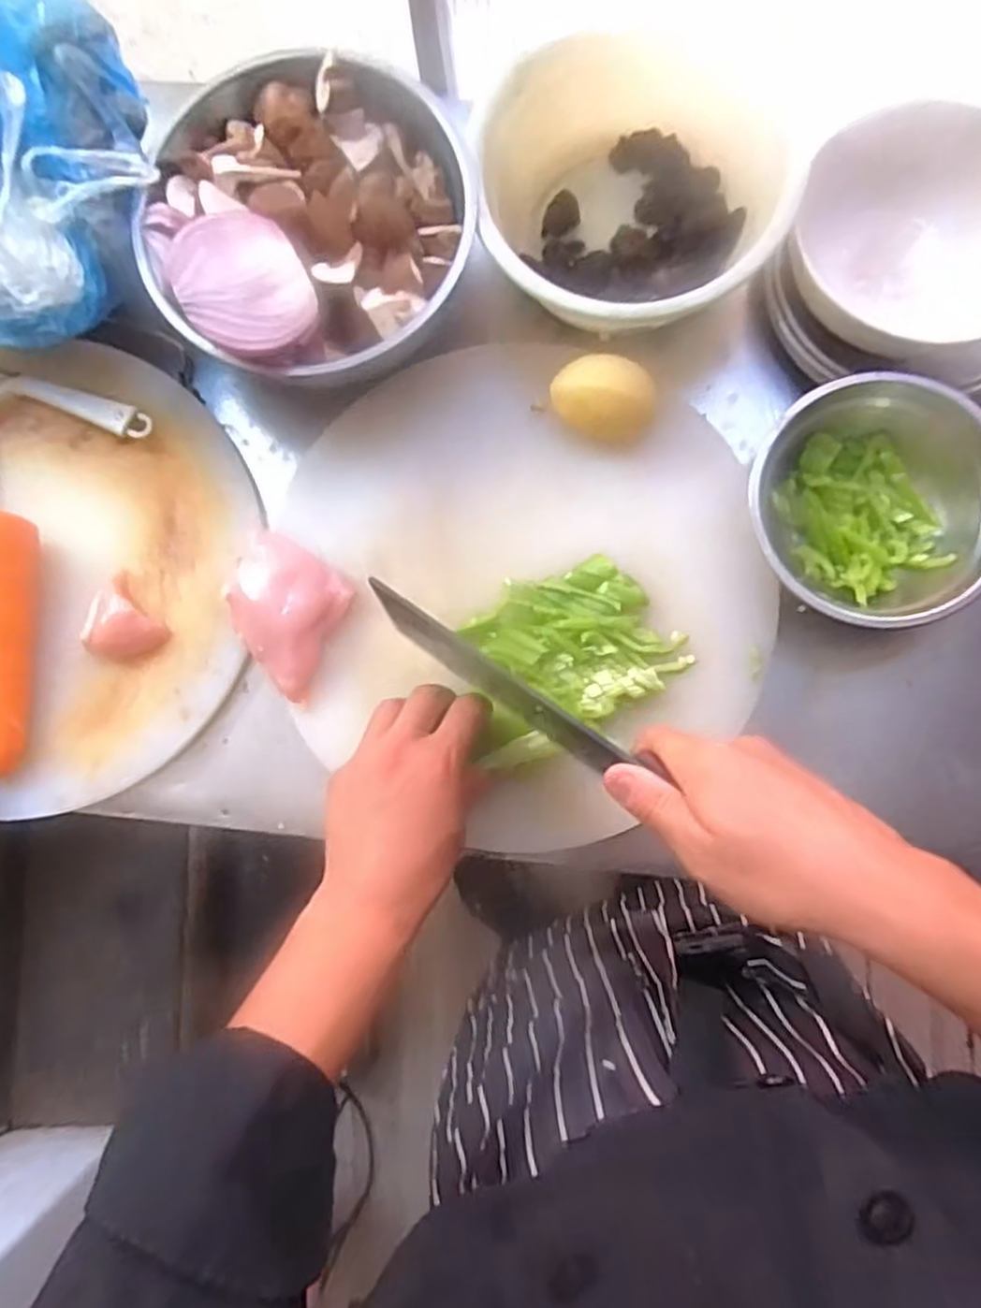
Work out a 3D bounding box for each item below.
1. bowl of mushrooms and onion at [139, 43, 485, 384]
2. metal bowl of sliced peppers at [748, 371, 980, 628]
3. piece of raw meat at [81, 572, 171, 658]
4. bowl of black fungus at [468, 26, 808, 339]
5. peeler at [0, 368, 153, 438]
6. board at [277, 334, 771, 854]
[{"bbox_3d":[-0.124,-0.296,0.535,0.213,0.111,0.224,0,84,2],"label":"bowl of mushrooms and onion"},{"bbox_3d":[0.262,-0.101,0.518,0.163,0.058,0.168,-30,83,-2],"label":"metal bowl of sliced peppers"},{"bbox_3d":[-0.270,-0.022,0.542,0.048,0.018,0.053,-38,84,-2],"label":"piece of raw meat"},{"bbox_3d":[0.093,-0.322,0.543,0.204,0.101,0.214,0,84,2],"label":"bowl of black fungus"},{"bbox_3d":[-0.345,-0.192,0.567,0.176,0.020,0.042,20,85,4],"label":"peeler"},{"bbox_3d":[0.024,-0.051,0.547,0.336,0.034,0.364,0,79,0],"label":"board"}]

